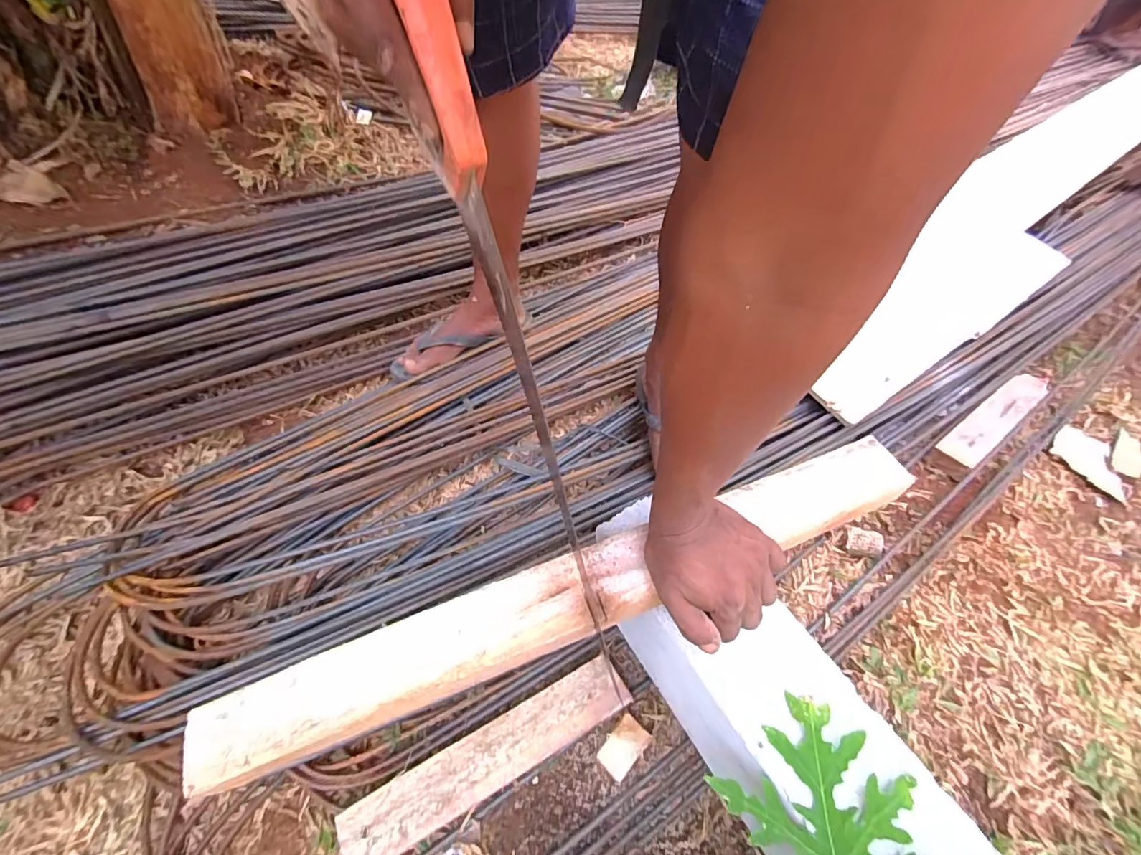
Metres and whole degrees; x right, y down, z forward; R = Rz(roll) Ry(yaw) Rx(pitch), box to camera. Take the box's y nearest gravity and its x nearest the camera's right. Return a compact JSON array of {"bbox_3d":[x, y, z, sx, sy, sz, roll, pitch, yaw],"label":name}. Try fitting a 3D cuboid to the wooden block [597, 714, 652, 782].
[{"bbox_3d":[0.058,0.359,0.542,0.036,0.025,0.056,36,61,22],"label":"wooden block"}]

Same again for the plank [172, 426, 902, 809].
[{"bbox_3d":[0.016,0.136,0.408,0.627,0.019,0.062,-19,57,-12],"label":"plank"}]

